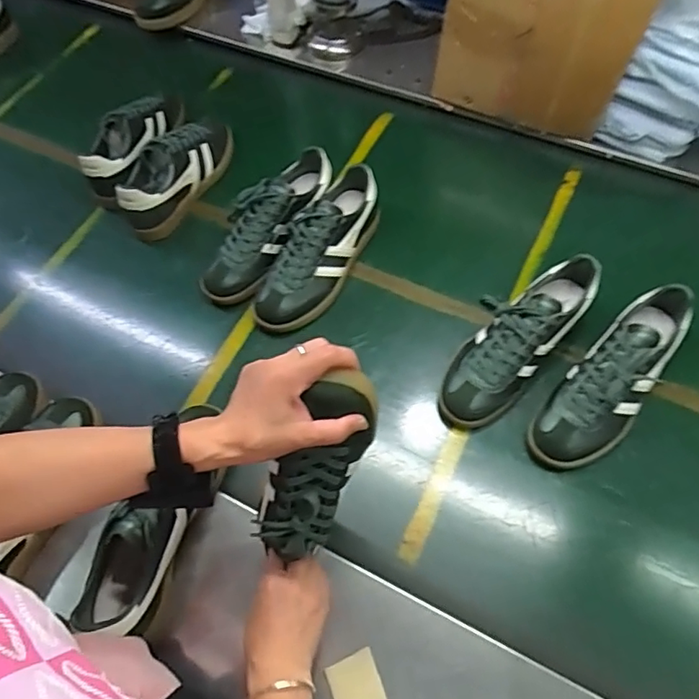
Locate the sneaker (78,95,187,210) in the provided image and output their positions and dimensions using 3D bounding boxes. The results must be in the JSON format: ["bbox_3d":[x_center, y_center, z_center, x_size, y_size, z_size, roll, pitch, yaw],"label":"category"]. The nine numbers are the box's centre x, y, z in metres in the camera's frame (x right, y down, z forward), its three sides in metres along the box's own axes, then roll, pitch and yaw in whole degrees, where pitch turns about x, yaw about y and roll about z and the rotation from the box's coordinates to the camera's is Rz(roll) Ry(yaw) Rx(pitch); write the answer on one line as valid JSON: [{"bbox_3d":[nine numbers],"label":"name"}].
[{"bbox_3d":[-0.341,-0.328,0.898,0.089,0.111,0.225,17,66,12],"label":"sneaker"}]

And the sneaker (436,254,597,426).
[{"bbox_3d":[0.218,-0.019,0.730,0.099,0.083,0.278,40,80,21],"label":"sneaker"}]

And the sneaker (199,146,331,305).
[{"bbox_3d":[-0.120,-0.183,0.819,0.094,0.091,0.264,29,77,16],"label":"sneaker"}]

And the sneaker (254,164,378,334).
[{"bbox_3d":[-0.046,-0.149,0.800,0.091,0.087,0.267,28,77,16],"label":"sneaker"}]

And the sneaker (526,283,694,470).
[{"bbox_3d":[0.337,0.034,0.694,0.100,0.091,0.278,39,79,21],"label":"sneaker"}]

